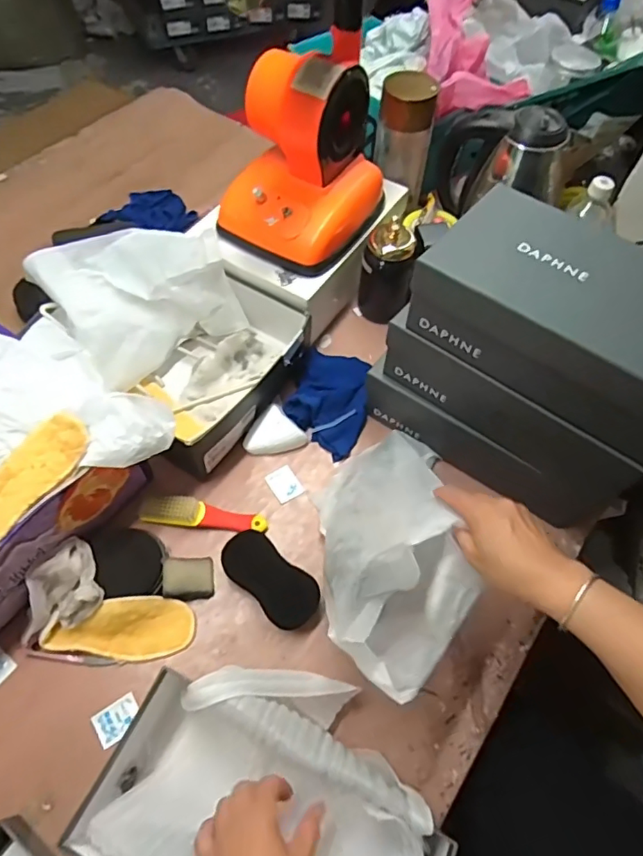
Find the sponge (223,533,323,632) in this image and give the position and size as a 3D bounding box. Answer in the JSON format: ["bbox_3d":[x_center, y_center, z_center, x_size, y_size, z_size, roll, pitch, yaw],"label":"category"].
[{"bbox_3d":[-0.060,0.176,0.632,0.126,0.028,0.060,37,65,18],"label":"sponge"}]

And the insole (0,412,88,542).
[{"bbox_3d":[-0.314,0.069,0.532,0.197,0.017,0.075,-41,76,-19],"label":"insole"}]

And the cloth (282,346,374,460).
[{"bbox_3d":[0.008,-0.037,0.759,0.112,0.042,0.162,9,60,3],"label":"cloth"}]

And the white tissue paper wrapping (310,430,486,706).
[{"bbox_3d":[0.075,0.112,0.591,0.145,0.136,0.326,2,30,-1],"label":"white tissue paper wrapping"}]

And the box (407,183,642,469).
[{"bbox_3d":[0.251,-0.106,0.528,0.294,0.106,0.145,35,64,17],"label":"box"}]

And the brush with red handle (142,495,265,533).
[{"bbox_3d":[-0.146,0.106,0.670,0.153,0.021,0.037,5,60,1],"label":"brush with red handle"}]

